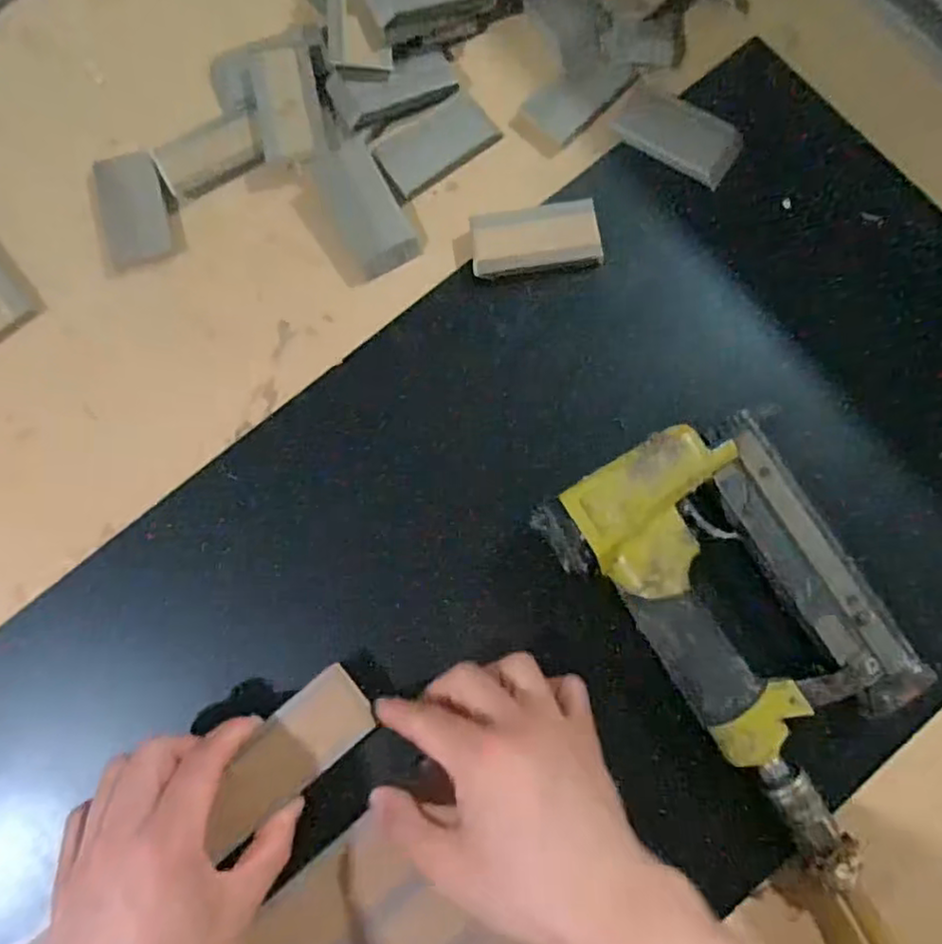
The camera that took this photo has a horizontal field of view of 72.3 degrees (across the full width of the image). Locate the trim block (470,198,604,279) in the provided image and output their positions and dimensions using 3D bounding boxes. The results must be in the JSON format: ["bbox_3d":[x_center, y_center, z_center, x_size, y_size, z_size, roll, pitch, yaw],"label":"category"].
[{"bbox_3d":[0.041,-0.147,0.409,0.079,0.013,0.044,-6,80,-1],"label":"trim block"}]

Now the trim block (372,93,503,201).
[{"bbox_3d":[-0.022,-0.215,0.423,0.077,0.008,0.041,-37,82,-6],"label":"trim block"}]

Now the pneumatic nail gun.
[{"bbox_3d":[0.154,0.078,0.352,0.133,0.040,0.227,-36,82,-5],"label":"pneumatic nail gun"}]

